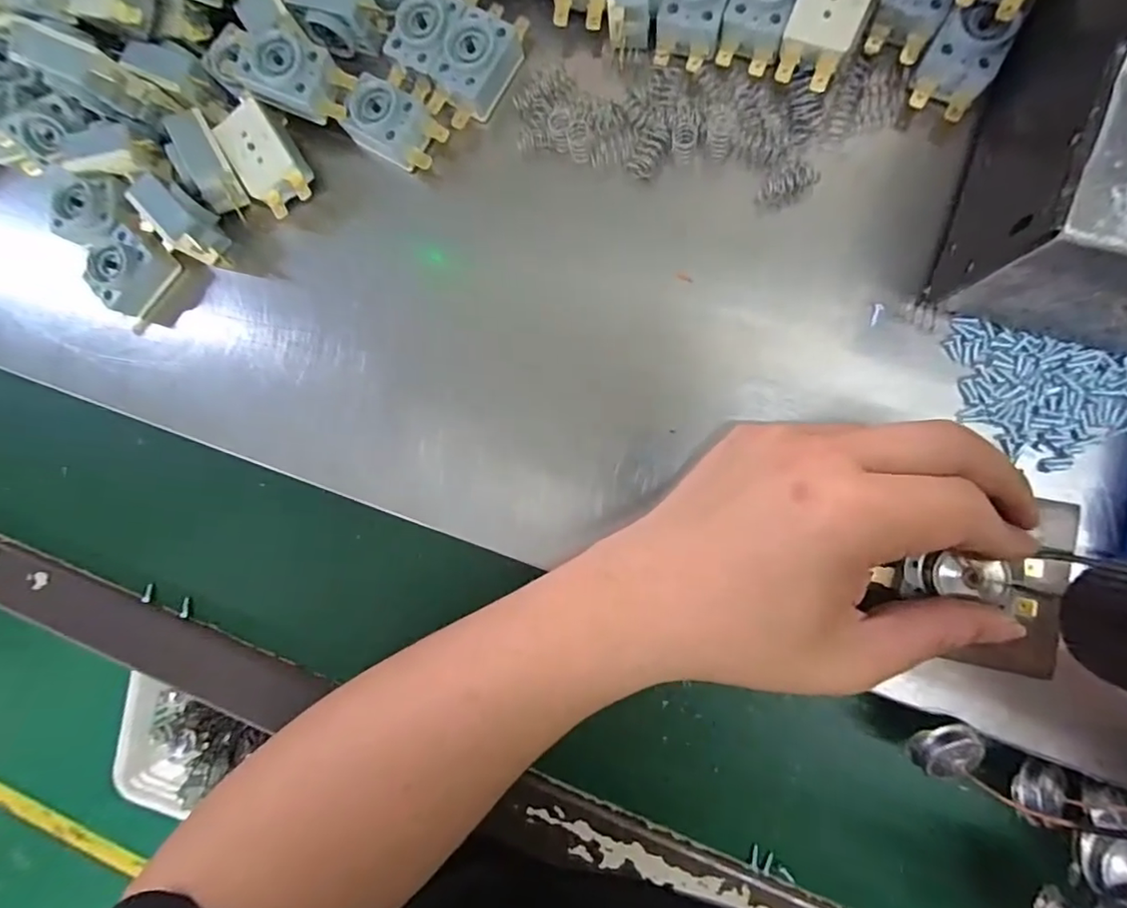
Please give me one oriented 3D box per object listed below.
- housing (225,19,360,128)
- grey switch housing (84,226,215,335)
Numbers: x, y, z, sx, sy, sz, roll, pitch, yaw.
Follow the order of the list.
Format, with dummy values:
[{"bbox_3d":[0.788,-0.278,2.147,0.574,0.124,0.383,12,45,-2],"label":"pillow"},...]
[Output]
[{"bbox_3d":[-0.125,-0.172,0.250,0.046,0.015,0.029,25,94,9],"label":"housing"},{"bbox_3d":[-0.213,-0.086,0.282,0.030,0.033,0.046,34,96,8],"label":"grey switch housing"}]

